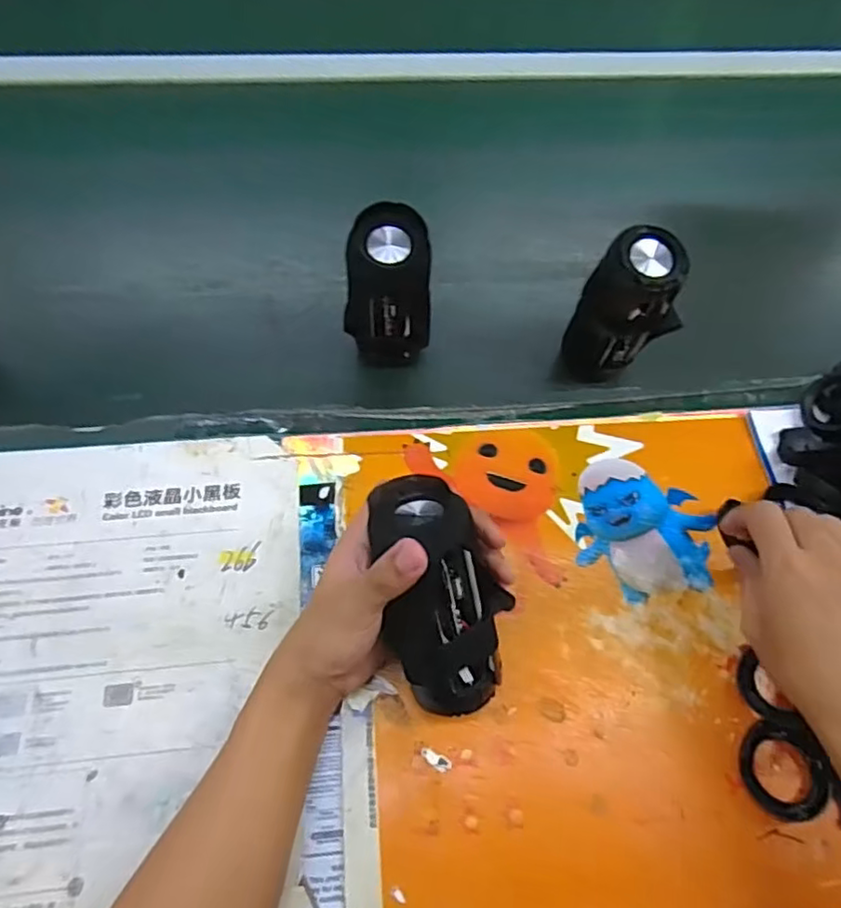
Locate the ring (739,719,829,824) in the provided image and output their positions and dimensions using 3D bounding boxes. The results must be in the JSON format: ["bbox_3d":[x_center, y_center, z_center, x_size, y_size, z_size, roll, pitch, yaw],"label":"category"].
[{"bbox_3d":[0.254,0.219,0.432,0.058,0.011,0.060,1,62,-3],"label":"ring"}]

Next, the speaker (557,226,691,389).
[{"bbox_3d":[0.172,-0.119,0.532,0.066,0.141,0.060,-12,64,-9],"label":"speaker"}]

